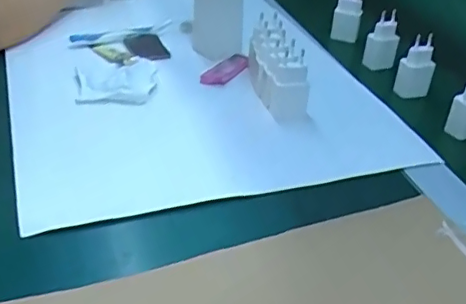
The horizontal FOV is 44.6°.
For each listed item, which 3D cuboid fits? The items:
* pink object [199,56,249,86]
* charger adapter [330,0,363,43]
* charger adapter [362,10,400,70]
[{"bbox_3d":[-0.008,-0.103,0.724,0.032,0.015,0.074,26,42,28],"label":"pink object"},{"bbox_3d":[0.179,-0.213,0.890,0.042,0.080,0.027,10,37,10],"label":"charger adapter"},{"bbox_3d":[0.212,-0.158,0.806,0.044,0.079,0.021,10,37,10],"label":"charger adapter"}]

